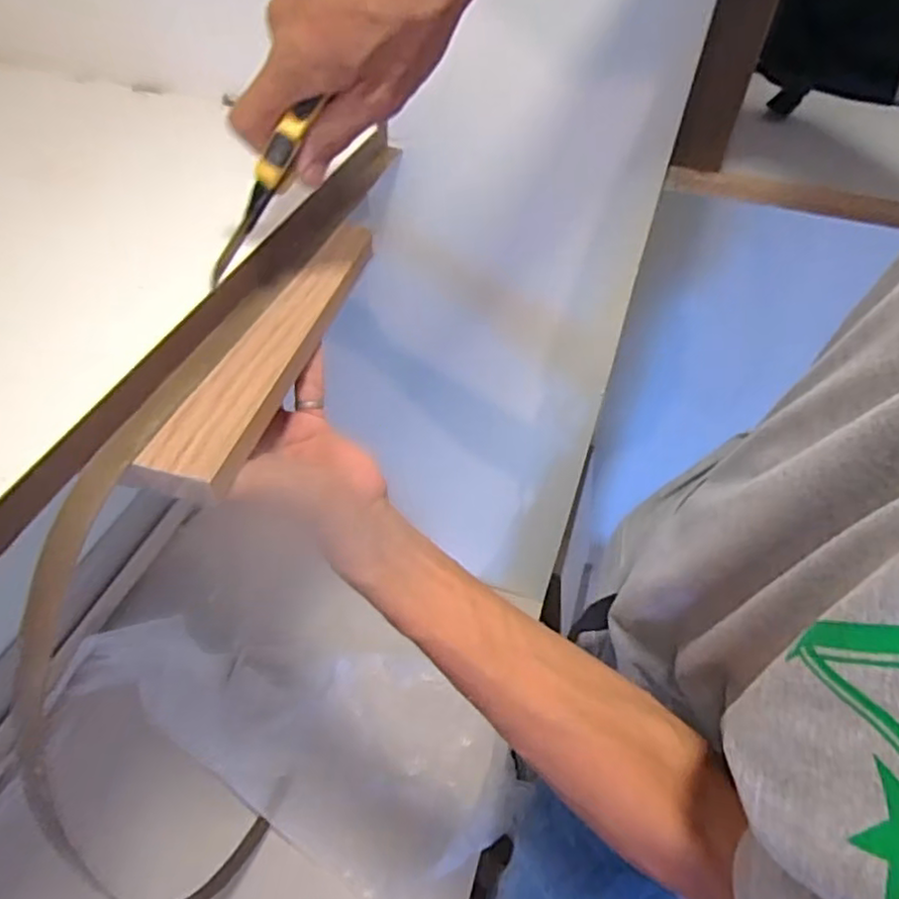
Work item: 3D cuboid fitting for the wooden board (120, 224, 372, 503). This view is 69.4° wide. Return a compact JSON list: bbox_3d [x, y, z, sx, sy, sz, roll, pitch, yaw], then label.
[{"bbox_3d":[-0.093,-0.062,0.361,0.045,0.014,0.226,13,48,8],"label":"wooden board"}]

